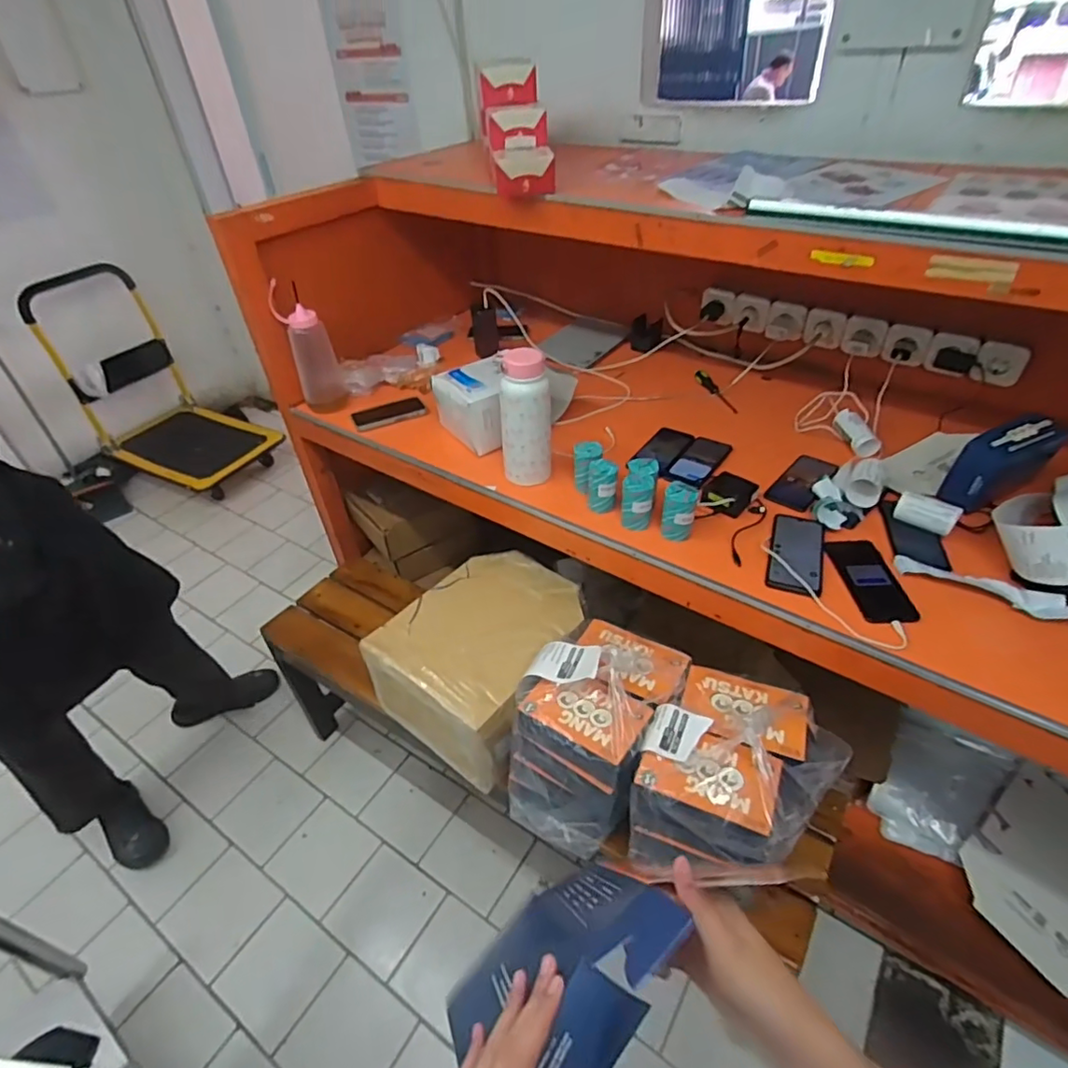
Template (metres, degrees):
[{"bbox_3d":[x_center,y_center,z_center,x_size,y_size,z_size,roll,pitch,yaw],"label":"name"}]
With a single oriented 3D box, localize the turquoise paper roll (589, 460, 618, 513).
[{"bbox_3d":[0.117,-0.083,1.019,0.050,0.084,0.040,2,41,7],"label":"turquoise paper roll"}]

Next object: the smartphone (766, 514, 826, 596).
[{"bbox_3d":[0.404,0.025,0.914,0.076,0.010,0.164,14,44,19],"label":"smartphone"}]

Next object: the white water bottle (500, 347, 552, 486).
[{"bbox_3d":[-0.013,-0.198,1.048,0.094,0.228,0.069,-4,41,0],"label":"white water bottle"}]

